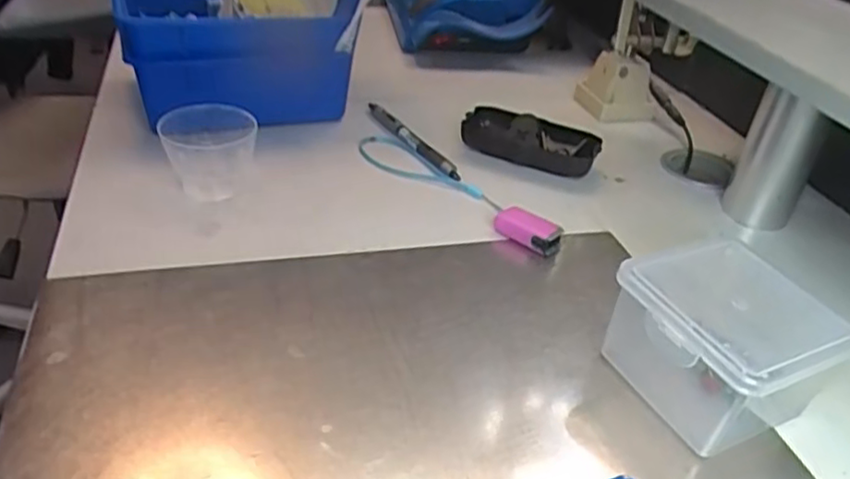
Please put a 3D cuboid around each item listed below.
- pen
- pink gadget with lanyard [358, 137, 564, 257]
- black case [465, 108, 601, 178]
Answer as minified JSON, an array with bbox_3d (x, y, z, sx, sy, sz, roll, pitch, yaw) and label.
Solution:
[{"bbox_3d":[-0.014,-0.087,0.564,0.014,0.012,0.142,-15,41,-29],"label":"pen"},{"bbox_3d":[0.020,-0.045,0.504,0.038,0.018,0.208,-24,45,-36],"label":"pink gadget with lanyard"},{"bbox_3d":[0.087,-0.082,0.559,0.113,0.032,0.039,21,37,19],"label":"black case"}]

